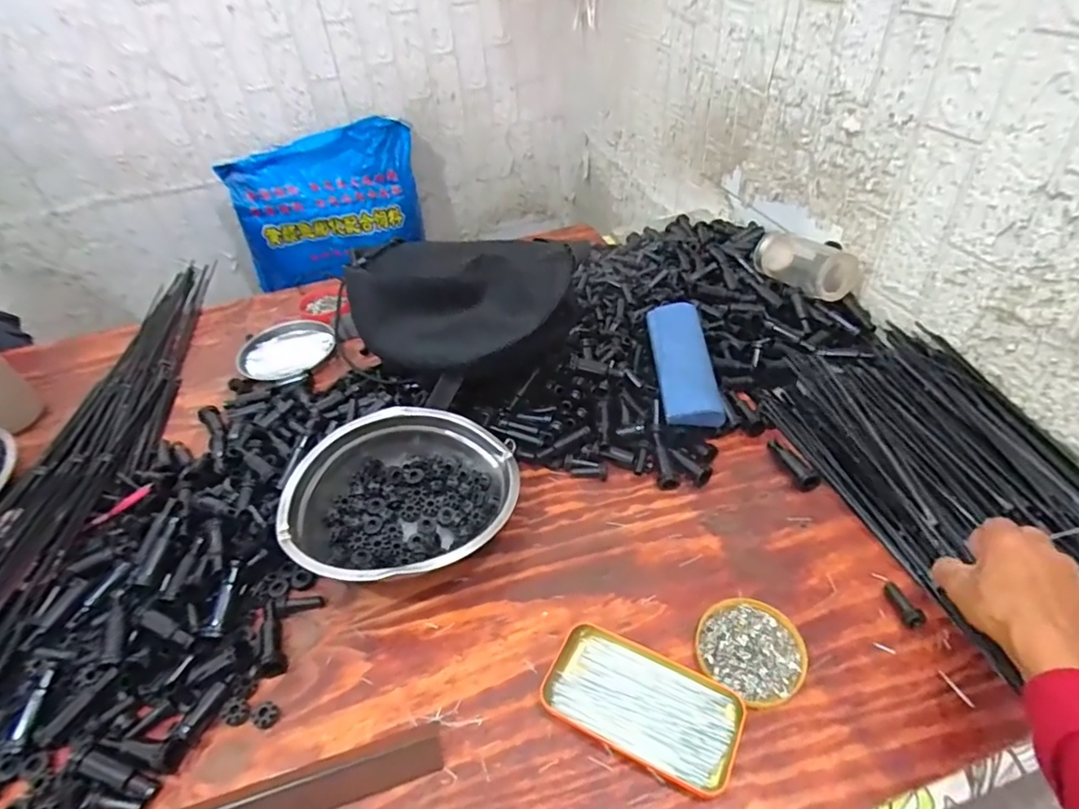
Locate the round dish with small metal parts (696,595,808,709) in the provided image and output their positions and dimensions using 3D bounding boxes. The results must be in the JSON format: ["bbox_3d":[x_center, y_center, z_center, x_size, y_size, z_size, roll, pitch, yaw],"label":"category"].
[{"bbox_3d":[0.171,0.197,0.467,0.081,0.007,0.078,-4,42,3],"label":"round dish with small metal parts"}]

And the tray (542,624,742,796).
[{"bbox_3d":[0.078,0.225,0.440,0.142,0.018,0.077,17,47,24],"label":"tray"}]

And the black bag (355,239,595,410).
[{"bbox_3d":[-0.098,-0.098,0.646,0.277,0.127,0.118,6,44,14],"label":"black bag"}]

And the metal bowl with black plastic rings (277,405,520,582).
[{"bbox_3d":[-0.124,0.093,0.556,0.189,0.085,0.199,-4,42,3],"label":"metal bowl with black plastic rings"}]

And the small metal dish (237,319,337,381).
[{"bbox_3d":[-0.359,-0.083,0.830,0.130,0.022,0.147,9,44,16],"label":"small metal dish"}]

